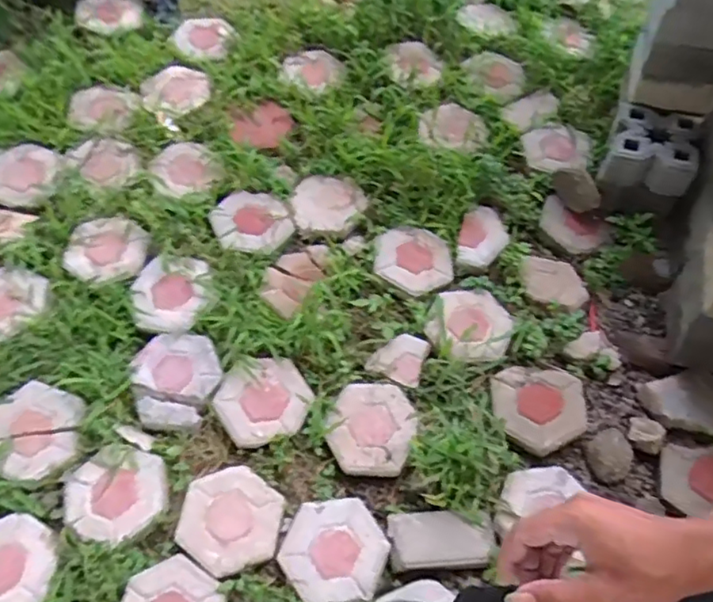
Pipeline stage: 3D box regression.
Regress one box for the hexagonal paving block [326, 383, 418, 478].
[{"bbox_3d":[0.037,0.280,1.411,0.179,0.044,0.206,14,62,9],"label":"hexagonal paving block"}]

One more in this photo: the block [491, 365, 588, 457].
[{"bbox_3d":[0.416,0.241,1.434,0.207,0.042,0.200,0,61,2],"label":"block"}]

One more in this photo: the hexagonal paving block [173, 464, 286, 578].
[{"bbox_3d":[-0.258,0.447,1.305,0.198,0.056,0.204,5,60,3],"label":"hexagonal paving block"}]

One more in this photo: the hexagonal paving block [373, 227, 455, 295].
[{"bbox_3d":[0.145,-0.101,1.582,0.200,0.038,0.175,6,60,3],"label":"hexagonal paving block"}]

